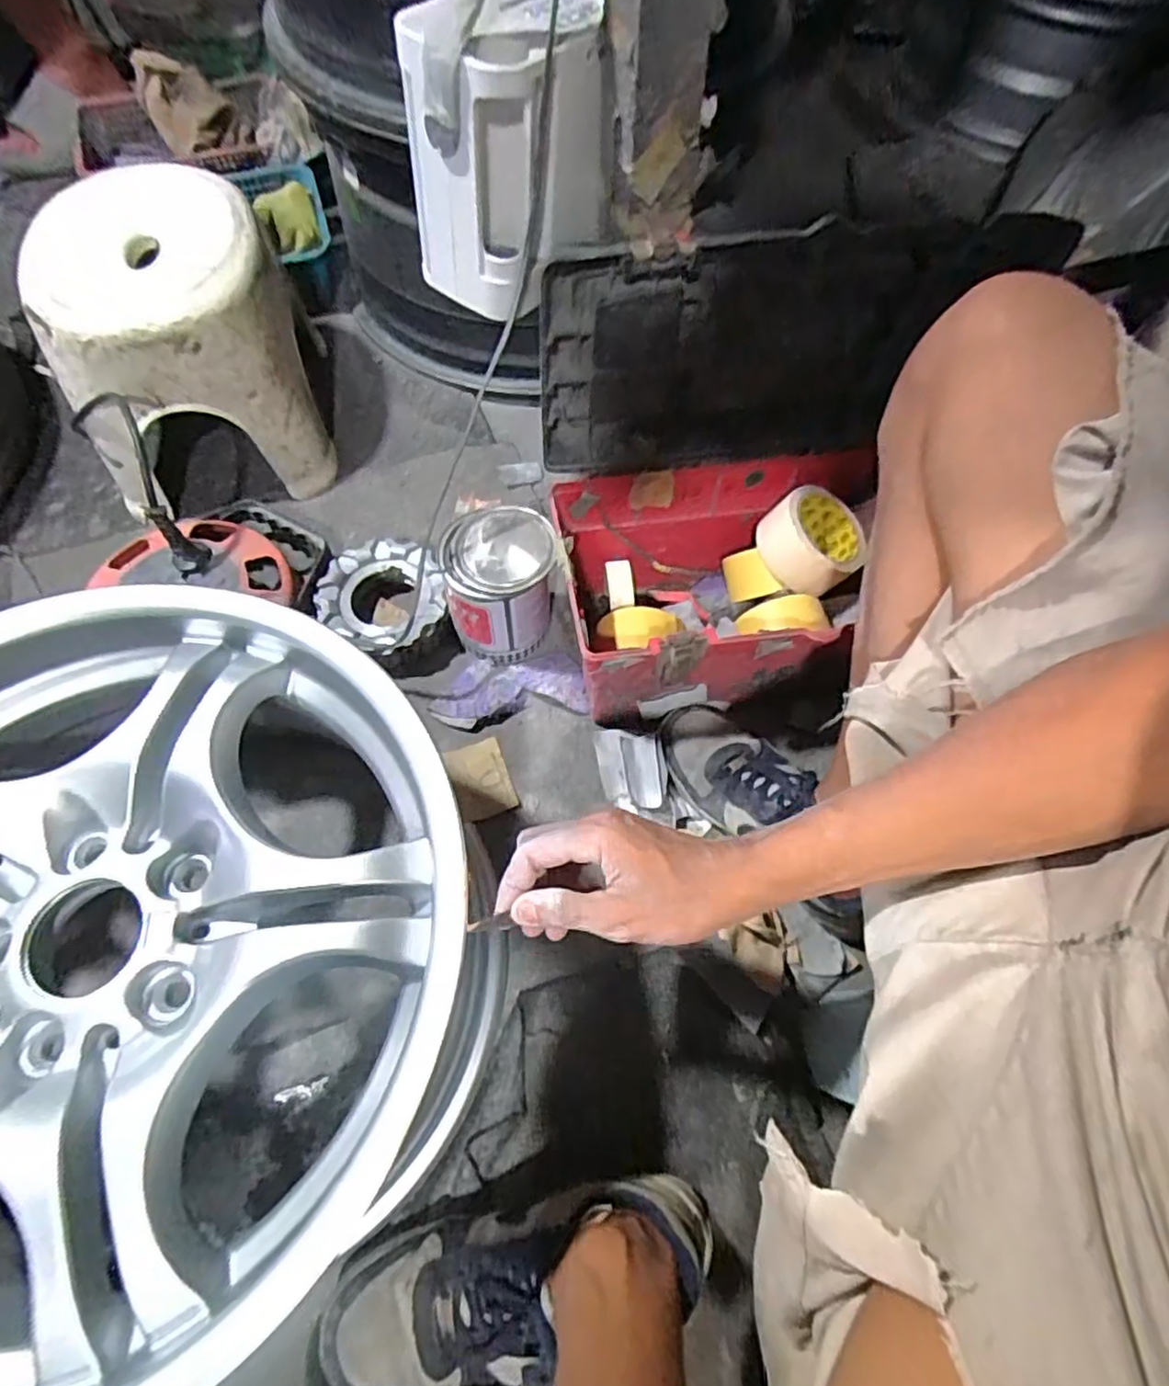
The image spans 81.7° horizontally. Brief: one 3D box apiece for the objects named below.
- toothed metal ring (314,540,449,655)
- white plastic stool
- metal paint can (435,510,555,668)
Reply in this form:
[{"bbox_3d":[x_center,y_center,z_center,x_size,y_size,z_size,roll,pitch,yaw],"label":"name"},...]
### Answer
[{"bbox_3d":[-0.215,-0.098,0.726,0.130,0.053,0.130,1,64,-1],"label":"toothed metal ring"},{"bbox_3d":[-0.446,-0.368,0.758,0.238,0.237,0.276,-18,66,-10],"label":"white plastic stool"},{"bbox_3d":[-0.087,-0.108,0.687,0.099,0.131,0.102,1,64,-1],"label":"metal paint can"}]

